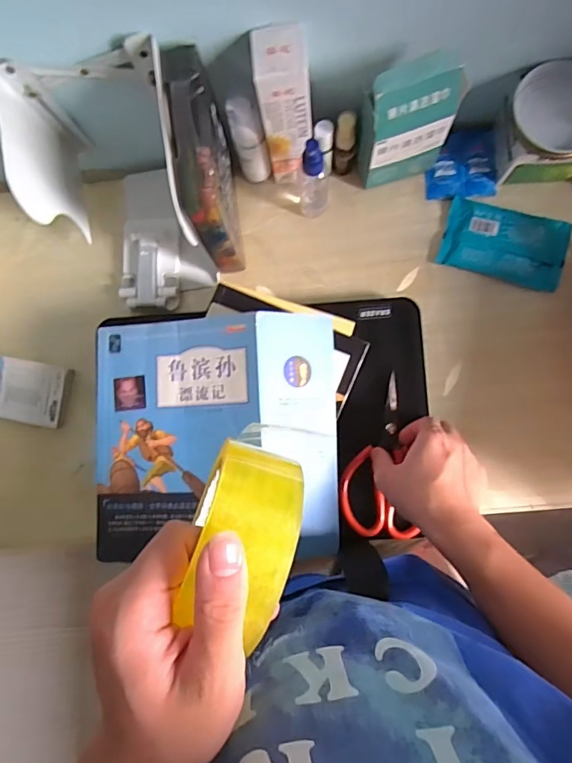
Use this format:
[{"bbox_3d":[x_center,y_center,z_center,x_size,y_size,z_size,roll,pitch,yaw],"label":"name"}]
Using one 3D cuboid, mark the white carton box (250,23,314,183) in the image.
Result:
[{"bbox_3d":[-0.002,-0.259,0.471,0.054,0.169,0.047,-5,85,3],"label":"white carton box"}]

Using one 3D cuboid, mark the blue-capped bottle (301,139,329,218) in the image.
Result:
[{"bbox_3d":[0.029,-0.207,0.494,0.027,0.120,0.025,-6,85,3],"label":"blue-capped bottle"}]

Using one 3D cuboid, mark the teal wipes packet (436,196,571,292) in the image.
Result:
[{"bbox_3d":[0.245,-0.153,0.535,0.132,0.012,0.079,16,87,5],"label":"teal wipes packet"}]

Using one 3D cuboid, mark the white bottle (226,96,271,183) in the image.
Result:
[{"bbox_3d":[-0.037,-0.250,0.505,0.031,0.111,0.025,-9,85,3],"label":"white bottle"}]

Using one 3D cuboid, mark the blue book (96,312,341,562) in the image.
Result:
[{"bbox_3d":[-0.067,0.050,0.449,0.227,0.041,0.221,-2,85,3],"label":"blue book"}]

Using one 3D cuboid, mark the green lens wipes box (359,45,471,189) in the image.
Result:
[{"bbox_3d":[0.118,-0.254,0.477,0.091,0.141,0.046,-20,84,2],"label":"green lens wipes box"}]

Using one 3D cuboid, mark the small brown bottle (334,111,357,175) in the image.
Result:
[{"bbox_3d":[0.063,-0.252,0.513,0.020,0.089,0.016,0,85,4],"label":"small brown bottle"}]

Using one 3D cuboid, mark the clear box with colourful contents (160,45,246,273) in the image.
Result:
[{"bbox_3d":[-0.073,-0.198,0.464,0.031,0.184,0.136,-5,85,3],"label":"clear box with colourful contents"}]

